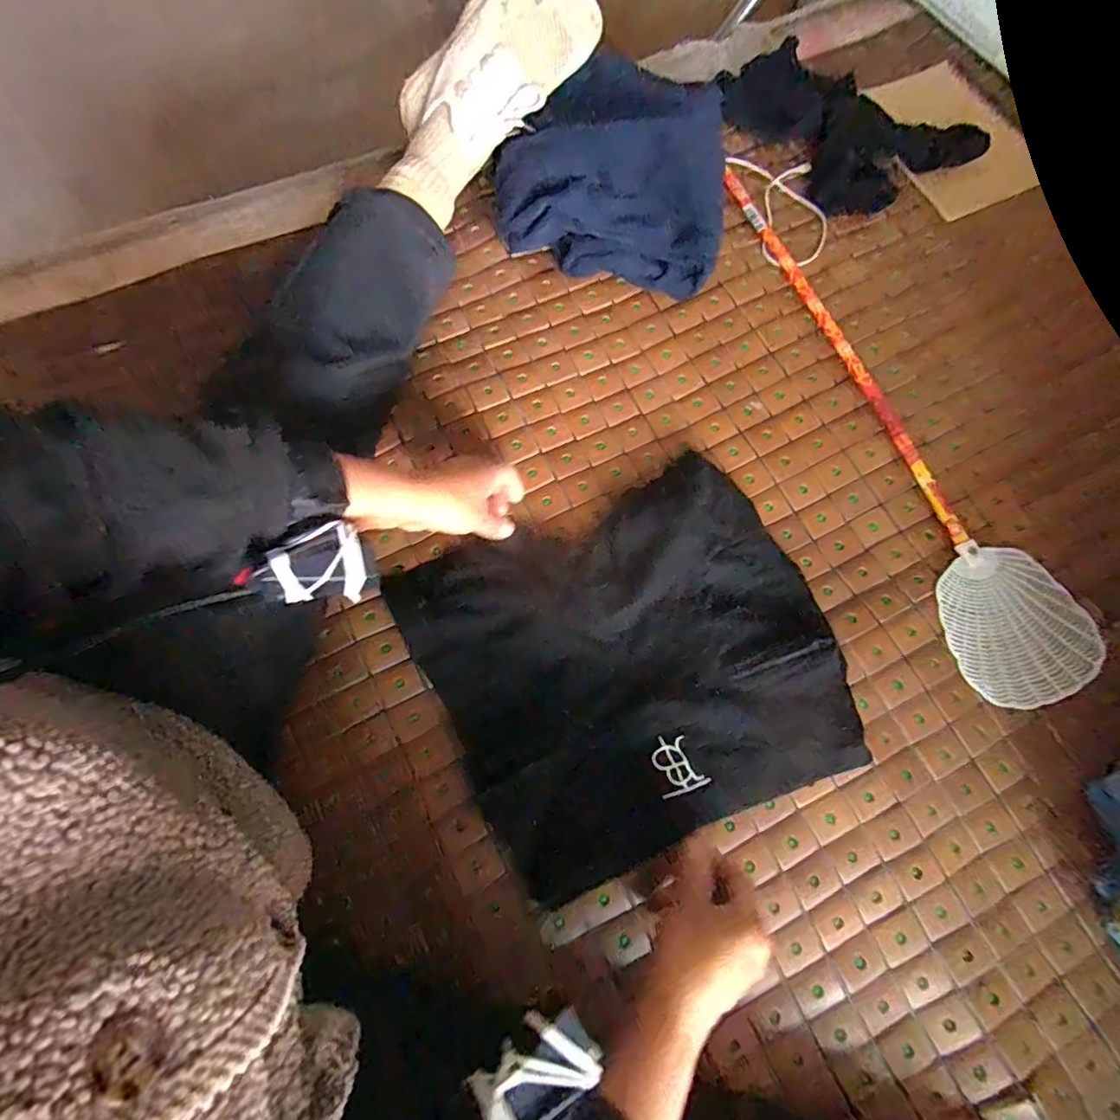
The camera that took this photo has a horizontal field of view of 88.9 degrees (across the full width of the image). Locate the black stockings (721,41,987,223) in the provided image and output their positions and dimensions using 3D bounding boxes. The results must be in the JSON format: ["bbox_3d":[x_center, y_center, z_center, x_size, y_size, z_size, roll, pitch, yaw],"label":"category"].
[{"bbox_3d":[0.322,-0.506,0.661,0.174,0.027,0.262,-38,78,-12],"label":"black stockings"}]

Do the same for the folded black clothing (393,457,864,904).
[{"bbox_3d":[0.057,0.084,0.481,0.322,0.026,0.286,-21,75,-8],"label":"folded black clothing"}]

